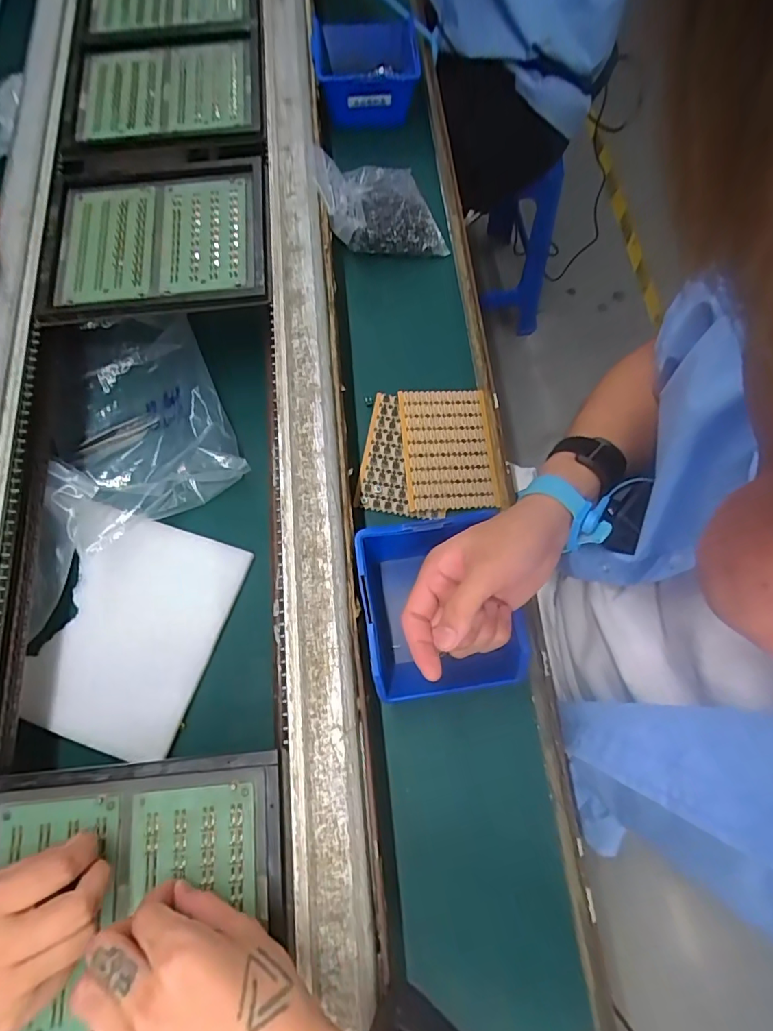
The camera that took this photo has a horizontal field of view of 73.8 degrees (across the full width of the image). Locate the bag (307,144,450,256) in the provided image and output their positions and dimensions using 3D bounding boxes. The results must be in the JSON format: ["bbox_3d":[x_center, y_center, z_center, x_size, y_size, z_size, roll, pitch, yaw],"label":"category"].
[{"bbox_3d":[-0.008,-0.339,0.559,0.124,0.064,0.113,-17,72,-6],"label":"bag"}]

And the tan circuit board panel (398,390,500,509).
[{"bbox_3d":[0.060,-0.066,0.498,0.086,0.008,0.121,-5,72,0],"label":"tan circuit board panel"}]

